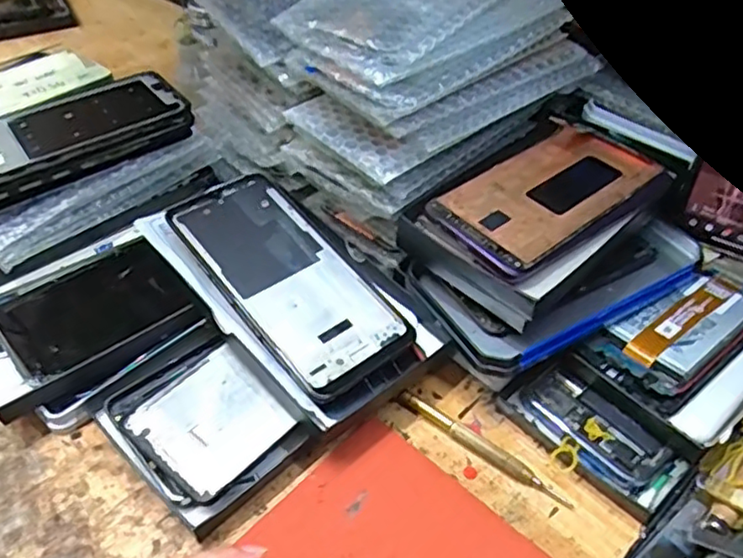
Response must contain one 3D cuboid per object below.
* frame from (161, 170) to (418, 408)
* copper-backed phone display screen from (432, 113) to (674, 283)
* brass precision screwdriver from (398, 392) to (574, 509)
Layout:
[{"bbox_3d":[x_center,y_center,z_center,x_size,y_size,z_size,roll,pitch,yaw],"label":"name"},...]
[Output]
[{"bbox_3d":[-0.048,-0.002,0.378,0.070,0.008,0.156,-33,67,-27],"label":"frame"},{"bbox_3d":[0.111,-0.052,0.391,0.148,0.009,0.079,-32,57,-29],"label":"copper-backed phone display screen"},{"bbox_3d":[0.060,0.092,0.349,0.104,0.009,0.009,30,52,24],"label":"brass precision screwdriver"}]

